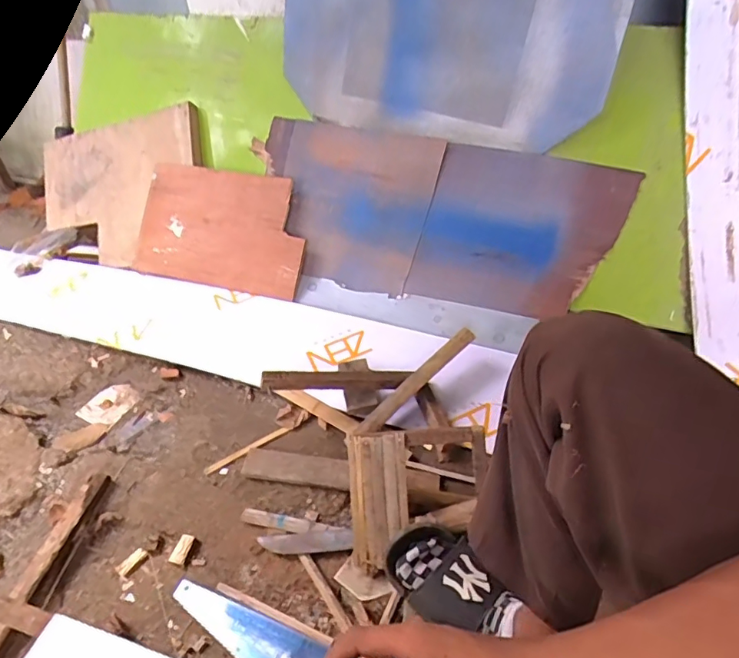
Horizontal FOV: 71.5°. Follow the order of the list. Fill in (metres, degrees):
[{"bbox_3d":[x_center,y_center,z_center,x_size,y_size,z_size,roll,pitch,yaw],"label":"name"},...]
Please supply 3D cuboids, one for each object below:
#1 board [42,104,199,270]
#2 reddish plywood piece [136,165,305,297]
[{"bbox_3d":[-0.683,-0.370,1.391,0.506,0.374,0.028,-2,4,19],"label":"board"},{"bbox_3d":[-0.373,-0.247,1.261,0.456,0.276,0.020,13,9,18],"label":"reddish plywood piece"}]

